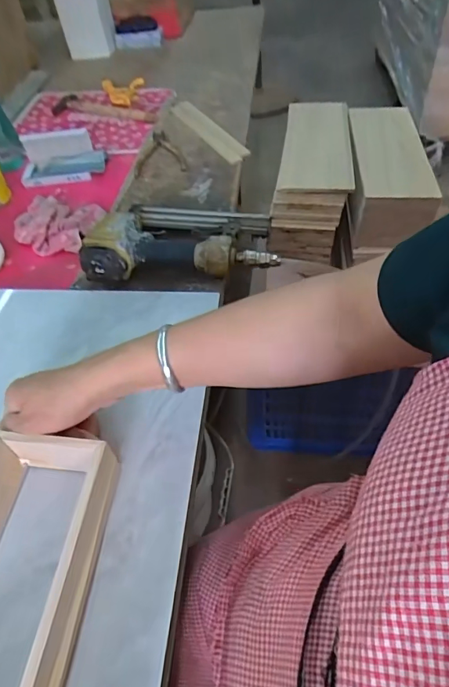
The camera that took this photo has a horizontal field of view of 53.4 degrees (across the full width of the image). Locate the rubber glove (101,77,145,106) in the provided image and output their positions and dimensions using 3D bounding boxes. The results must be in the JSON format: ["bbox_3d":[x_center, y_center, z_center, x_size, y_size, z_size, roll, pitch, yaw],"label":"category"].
[{"bbox_3d":[-0.232,-0.580,1.011,0.096,0.025,0.142,-9,50,-3],"label":"rubber glove"}]

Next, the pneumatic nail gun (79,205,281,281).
[{"bbox_3d":[-0.063,-0.158,0.619,0.255,0.056,0.163,-7,51,1],"label":"pneumatic nail gun"}]

